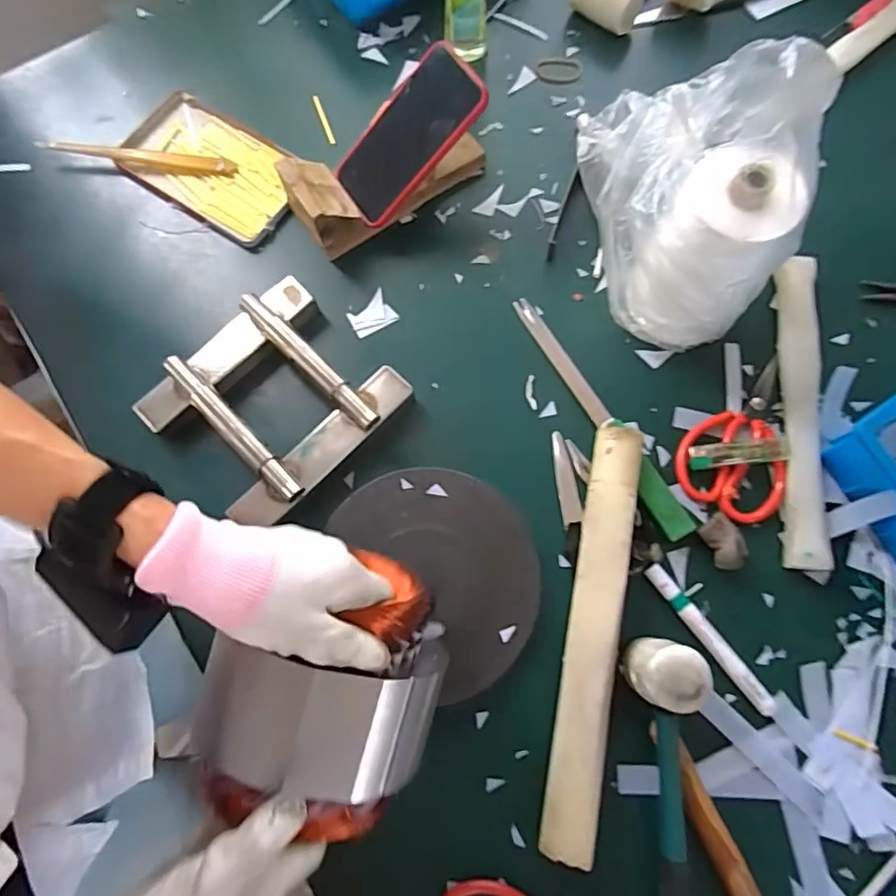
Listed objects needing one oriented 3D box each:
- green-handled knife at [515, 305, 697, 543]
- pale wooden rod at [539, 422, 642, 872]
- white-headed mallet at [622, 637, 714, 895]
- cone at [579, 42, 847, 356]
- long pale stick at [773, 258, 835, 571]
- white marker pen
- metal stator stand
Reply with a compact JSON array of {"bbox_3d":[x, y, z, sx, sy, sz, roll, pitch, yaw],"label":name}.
[{"bbox_3d":[0.139,-0.036,0.553,0.025,0.017,0.273,-29,75,-6],"label":"green-handled knife"},{"bbox_3d":[0.118,0.146,0.484,0.038,0.039,0.336,11,75,5],"label":"pale wooden rod"},{"bbox_3d":[0.163,0.300,0.422,0.046,0.070,0.308,1,74,2],"label":"white-headed mallet"},{"bbox_3d":[0.200,-0.213,0.514,0.175,0.179,0.180,11,75,5],"label":"cone"},{"bbox_3d":[0.325,-0.037,0.538,0.042,0.023,0.292,6,75,4],"label":"long pale stick"},{"bbox_3d":[0.218,0.158,0.491,0.017,0.011,0.141,-37,76,-8],"label":"white marker pen"},{"bbox_3d":[-0.162,-0.048,0.549,0.202,0.041,0.182,-43,77,-10],"label":"metal stator stand"}]

